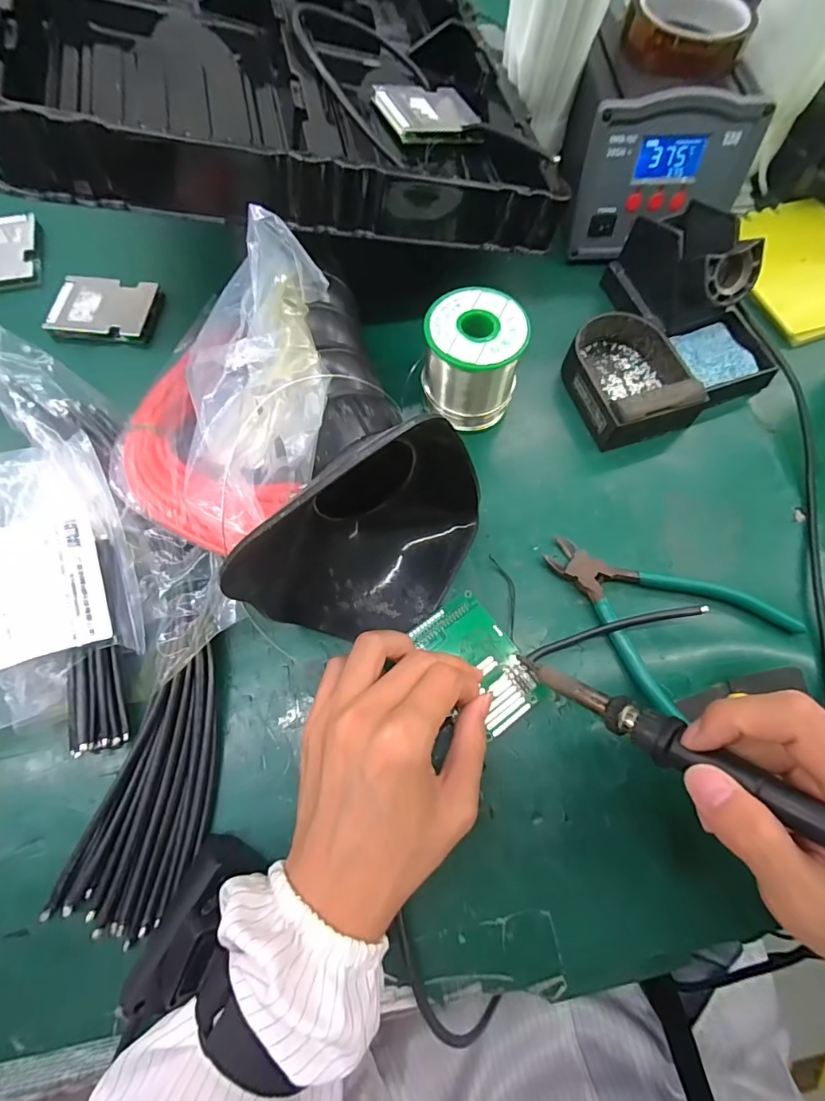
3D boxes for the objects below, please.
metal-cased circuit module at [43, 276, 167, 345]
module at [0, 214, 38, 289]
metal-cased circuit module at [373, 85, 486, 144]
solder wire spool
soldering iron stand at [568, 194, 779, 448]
[{"bbox_3d":[-0.253,-0.202,0.385,0.075,0.012,0.060,4,70,-1],"label":"metal-cased circuit module"},{"bbox_3d":[-0.362,-0.263,0.405,0.054,0.010,0.086,-12,71,-7],"label":"module"},{"bbox_3d":[0.016,-0.353,0.375,0.082,0.008,0.061,-23,80,-22],"label":"metal-cased circuit module"},{"bbox_3d":[0.043,-0.135,0.339,0.067,0.075,0.063,1,70,-2],"label":"solder wire spool"},{"bbox_3d":[0.190,-0.182,0.353,0.166,0.065,0.164,-22,72,-10],"label":"soldering iron stand"}]

